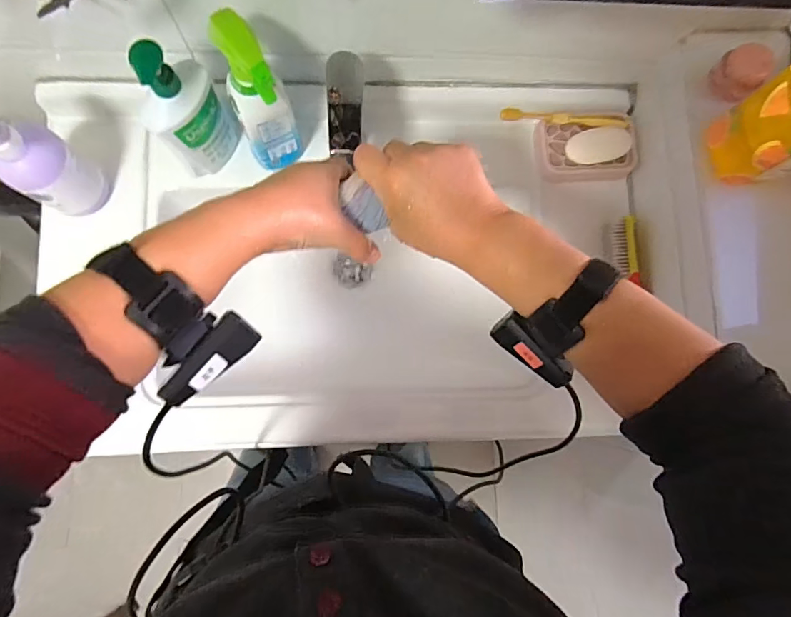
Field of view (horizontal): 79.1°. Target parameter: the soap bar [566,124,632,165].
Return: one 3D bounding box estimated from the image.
[{"bbox_3d":[0.282,-0.227,0.669,0.088,0.028,0.043,-8,83,-6],"label":"soap bar"}]

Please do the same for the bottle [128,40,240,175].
[{"bbox_3d":[-0.244,-0.228,0.562,0.090,0.194,0.047,-37,87,-8],"label":"bottle"}]

